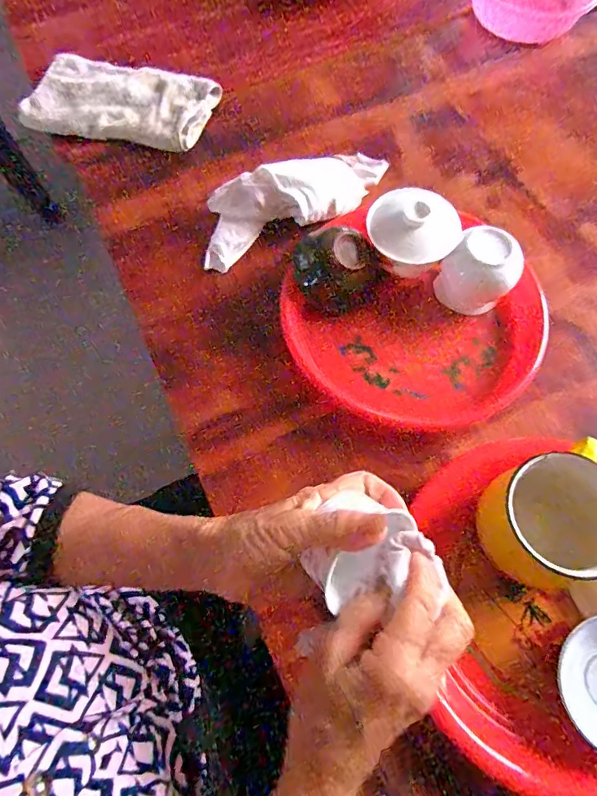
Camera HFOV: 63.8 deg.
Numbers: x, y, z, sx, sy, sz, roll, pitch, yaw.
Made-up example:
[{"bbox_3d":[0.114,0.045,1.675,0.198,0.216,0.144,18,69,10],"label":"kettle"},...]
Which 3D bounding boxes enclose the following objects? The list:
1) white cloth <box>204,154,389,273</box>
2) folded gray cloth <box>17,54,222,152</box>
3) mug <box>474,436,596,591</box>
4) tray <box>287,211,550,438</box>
[{"bbox_3d":[-0.007,-0.223,0.529,0.231,0.053,0.079,-26,70,-9],"label":"white cloth"},{"bbox_3d":[-0.230,-0.379,0.616,0.233,0.026,0.132,17,69,8],"label":"folded gray cloth"},{"bbox_3d":[0.198,0.099,0.380,0.086,0.091,0.092,0,68,1],"label":"mug"},{"bbox_3d":[0.124,-0.075,0.483,0.235,0.023,0.226,0,68,1],"label":"tray"}]

